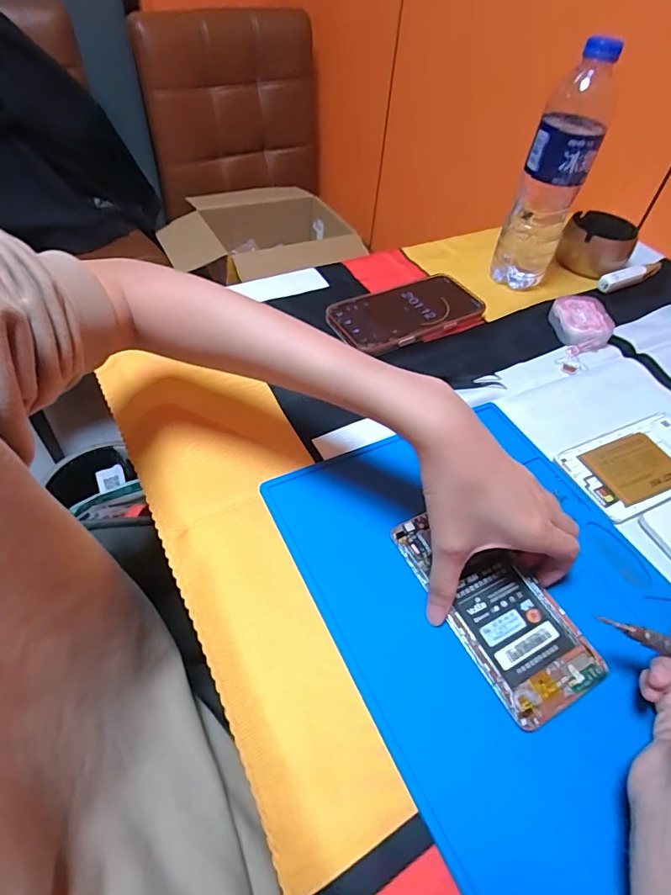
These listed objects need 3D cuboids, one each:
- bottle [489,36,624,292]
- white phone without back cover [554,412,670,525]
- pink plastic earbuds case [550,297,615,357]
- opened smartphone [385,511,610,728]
[{"bbox_3d":[0.225,-0.276,0.504,0.061,0.225,0.066,20,51,11],"label":"bottle"},{"bbox_3d":[0.260,0.012,0.405,0.138,0.006,0.072,-18,54,-20],"label":"white phone without back cover"},{"bbox_3d":[0.265,-0.133,0.517,0.056,0.025,0.067,-6,51,-11],"label":"pink plastic earbuds case"},{"bbox_3d":[0.102,0.098,0.315,0.069,0.005,0.139,-20,55,-21],"label":"opened smartphone"}]

